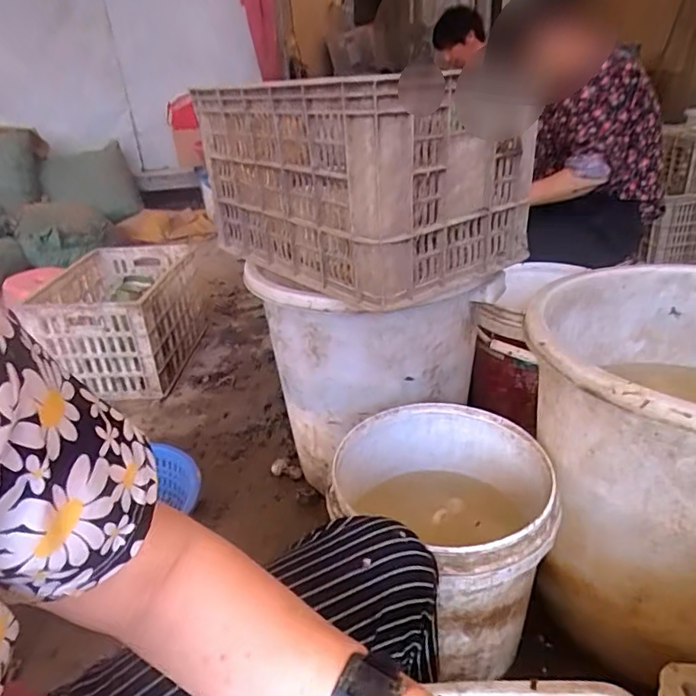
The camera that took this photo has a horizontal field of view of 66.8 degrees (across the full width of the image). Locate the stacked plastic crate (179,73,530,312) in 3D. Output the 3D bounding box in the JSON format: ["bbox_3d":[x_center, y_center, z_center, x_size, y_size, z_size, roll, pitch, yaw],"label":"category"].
[{"bbox_3d":[0.017,-0.288,0.902,0.372,0.284,0.480,-23,33,-34],"label":"stacked plastic crate"}]

